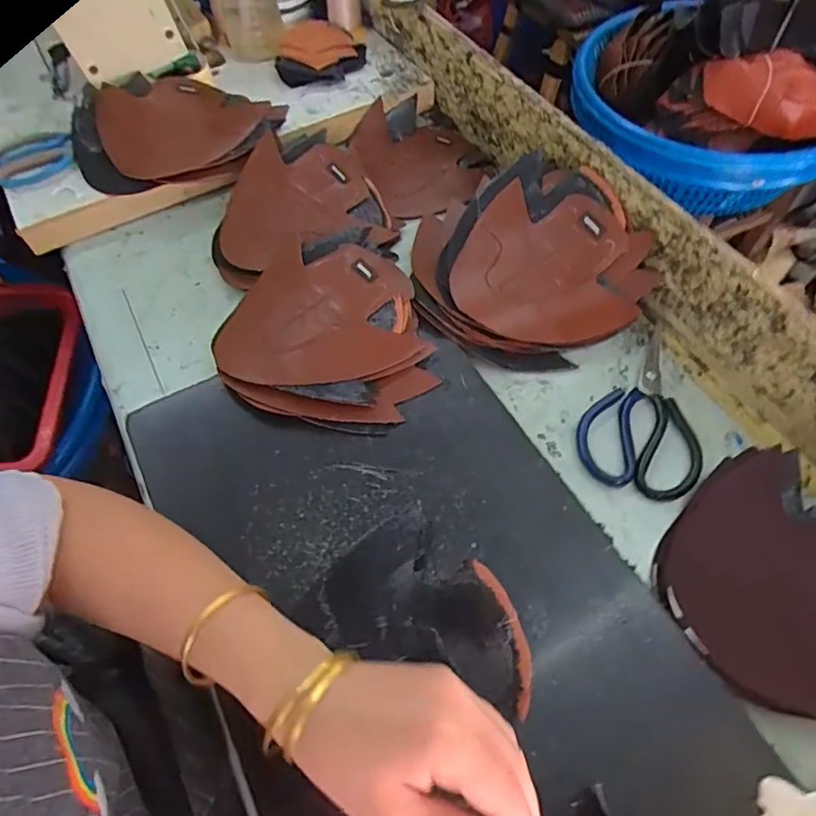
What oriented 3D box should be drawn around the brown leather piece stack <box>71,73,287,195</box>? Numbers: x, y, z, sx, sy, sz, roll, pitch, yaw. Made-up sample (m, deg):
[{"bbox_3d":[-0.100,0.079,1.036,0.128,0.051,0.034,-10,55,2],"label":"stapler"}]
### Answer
[{"bbox_3d":[-0.283,-0.350,0.685,0.246,0.037,0.198,-22,60,-12],"label":"brown leather piece stack"}]

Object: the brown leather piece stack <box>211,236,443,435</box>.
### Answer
[{"bbox_3d":[-0.080,-0.073,0.516,0.194,0.032,0.192,2,58,2],"label":"brown leather piece stack"}]

